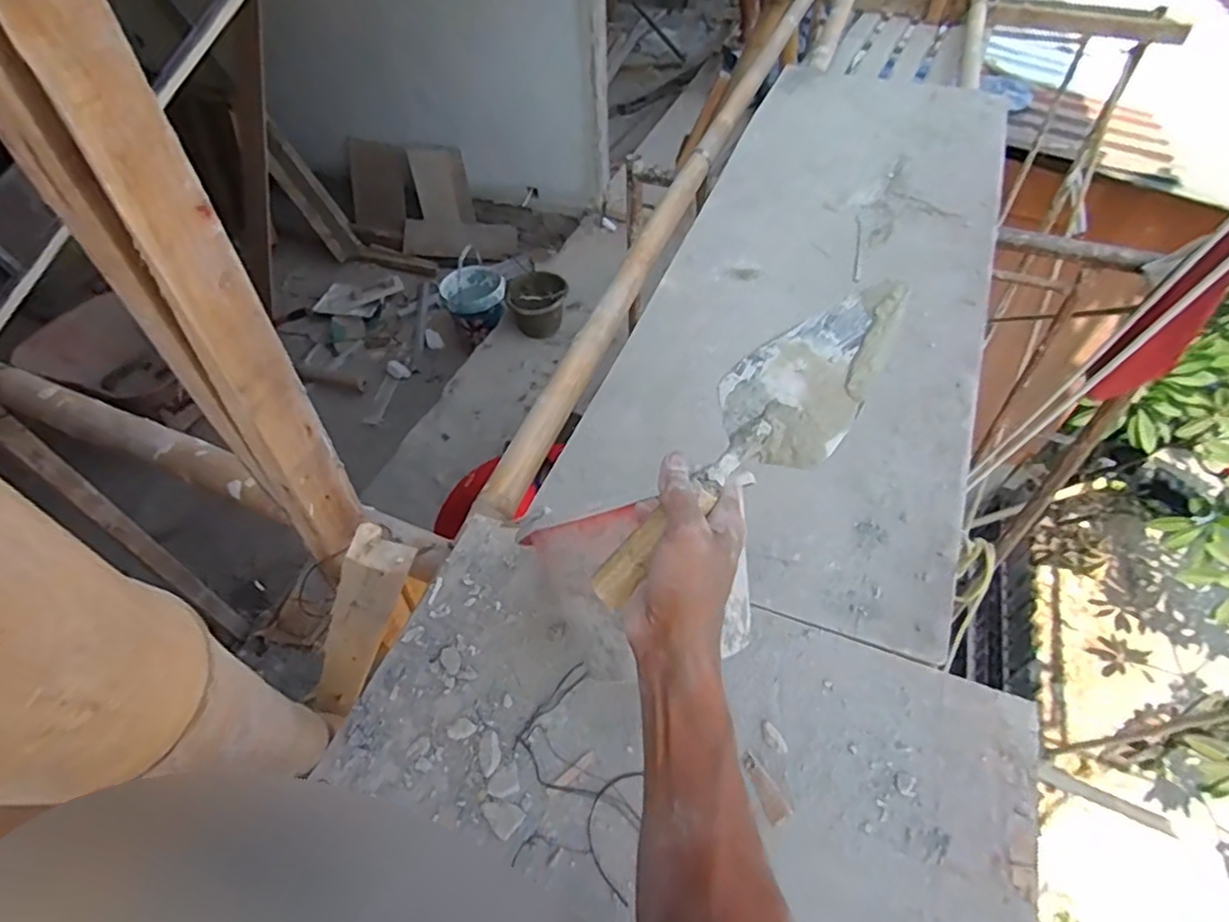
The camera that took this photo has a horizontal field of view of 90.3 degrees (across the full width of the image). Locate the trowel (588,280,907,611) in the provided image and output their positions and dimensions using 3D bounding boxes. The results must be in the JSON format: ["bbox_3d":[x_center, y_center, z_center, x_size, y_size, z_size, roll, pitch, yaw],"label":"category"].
[{"bbox_3d":[0.084,-0.005,0.426,0.273,0.053,0.075,-48,57,11],"label":"trowel"}]

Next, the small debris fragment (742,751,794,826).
[{"bbox_3d":[0.151,0.330,0.619,0.024,0.009,0.067,-27,56,-14],"label":"small debris fragment"}]

